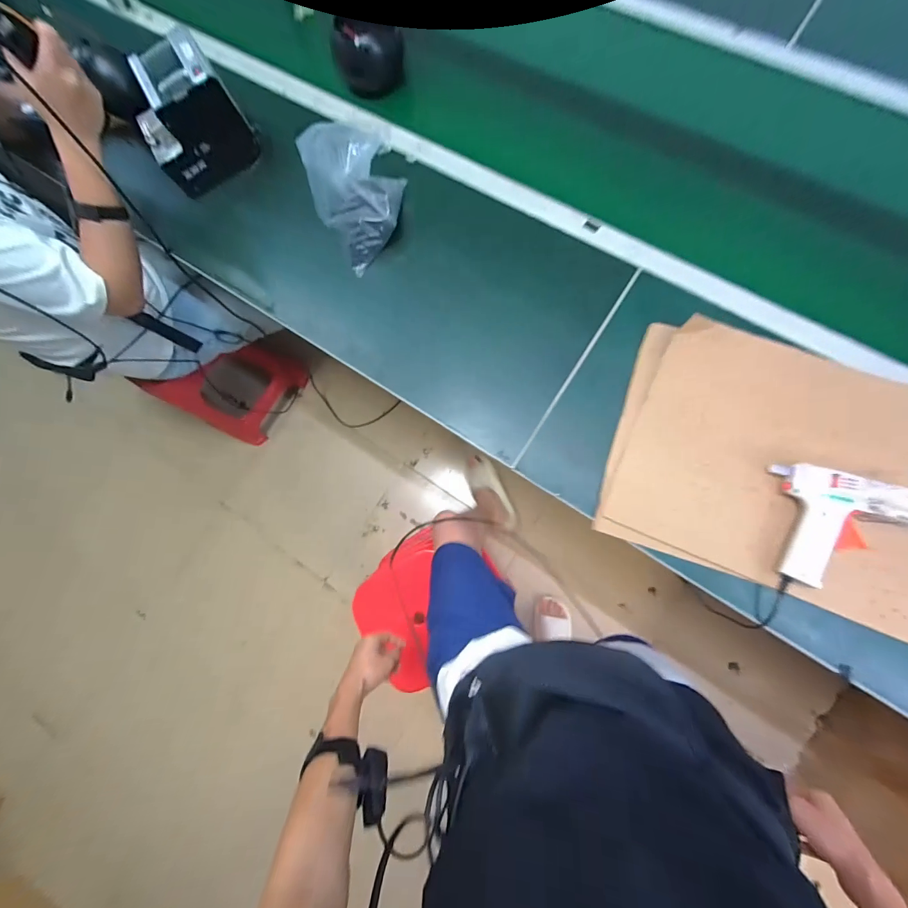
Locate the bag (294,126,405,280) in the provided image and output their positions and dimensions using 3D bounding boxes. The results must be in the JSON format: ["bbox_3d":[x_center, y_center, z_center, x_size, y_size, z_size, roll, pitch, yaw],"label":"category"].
[{"bbox_3d":[-0.153,-0.435,0.642,0.159,0.151,0.152,-24,80,3],"label":"bag"}]

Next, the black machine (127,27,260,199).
[{"bbox_3d":[-0.487,-0.617,0.710,0.177,0.141,0.140,-30,80,2],"label":"black machine"}]

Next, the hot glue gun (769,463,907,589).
[{"bbox_3d":[0.549,0.099,0.530,0.189,0.047,0.161,2,83,7],"label":"hot glue gun"}]

